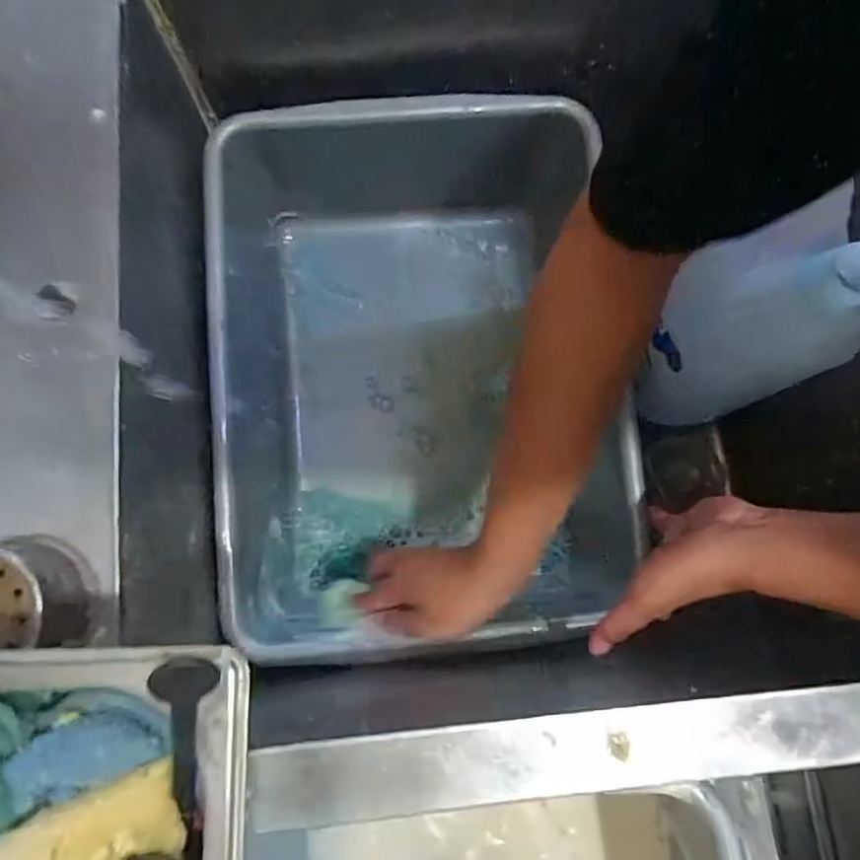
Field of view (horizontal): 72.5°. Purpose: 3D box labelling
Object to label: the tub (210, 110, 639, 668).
[{"bbox_3d":[-0.018,-0.043,0.538,0.327,0.172,0.438,-5,78,-2],"label":"tub"}]

